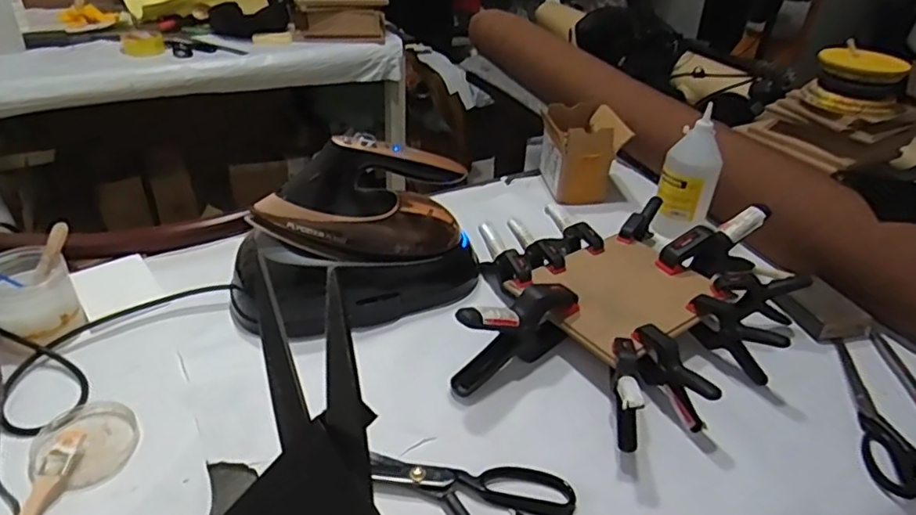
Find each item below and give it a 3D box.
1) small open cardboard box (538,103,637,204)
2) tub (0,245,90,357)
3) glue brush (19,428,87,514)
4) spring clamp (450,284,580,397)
[{"bbox_3d":[0.203,-0.182,1.020,0.123,0.127,0.153,2,35,-1],"label":"small open cardboard box"},{"bbox_3d":[-0.467,0.043,0.656,0.082,0.081,0.089,2,35,-1],"label":"tub"},{"bbox_3d":[-0.351,0.204,0.491,0.027,0.021,0.136,3,35,0],"label":"glue brush"},{"bbox_3d":[0.065,0.079,0.648,0.154,0.100,0.032,-20,41,-29],"label":"spring clamp"}]

